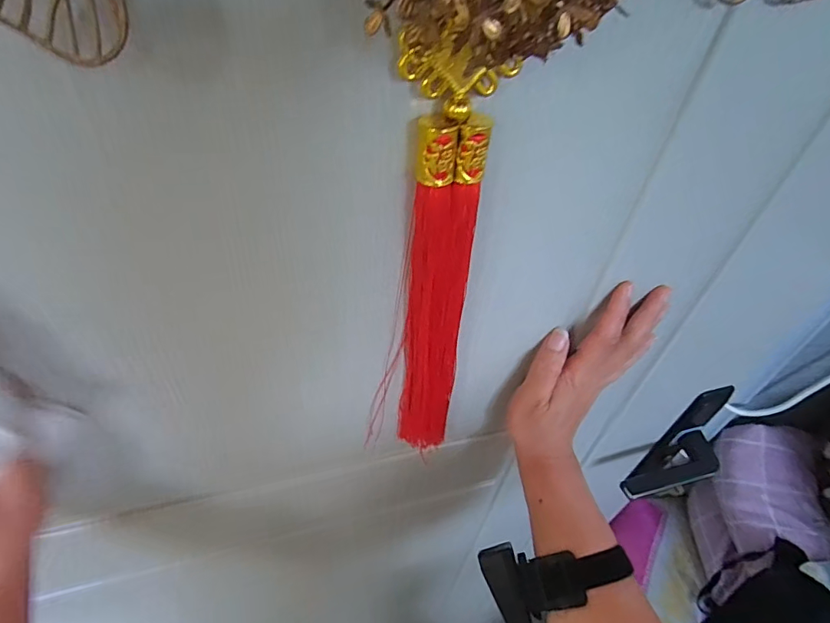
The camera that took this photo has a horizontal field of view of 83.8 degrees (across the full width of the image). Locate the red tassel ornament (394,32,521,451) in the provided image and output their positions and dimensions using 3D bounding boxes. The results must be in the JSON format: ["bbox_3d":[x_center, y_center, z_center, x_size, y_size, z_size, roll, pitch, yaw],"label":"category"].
[{"bbox_3d":[0.009,0.000,0.276,0.049,0.282,0.023,13,44,6],"label":"red tassel ornament"}]

